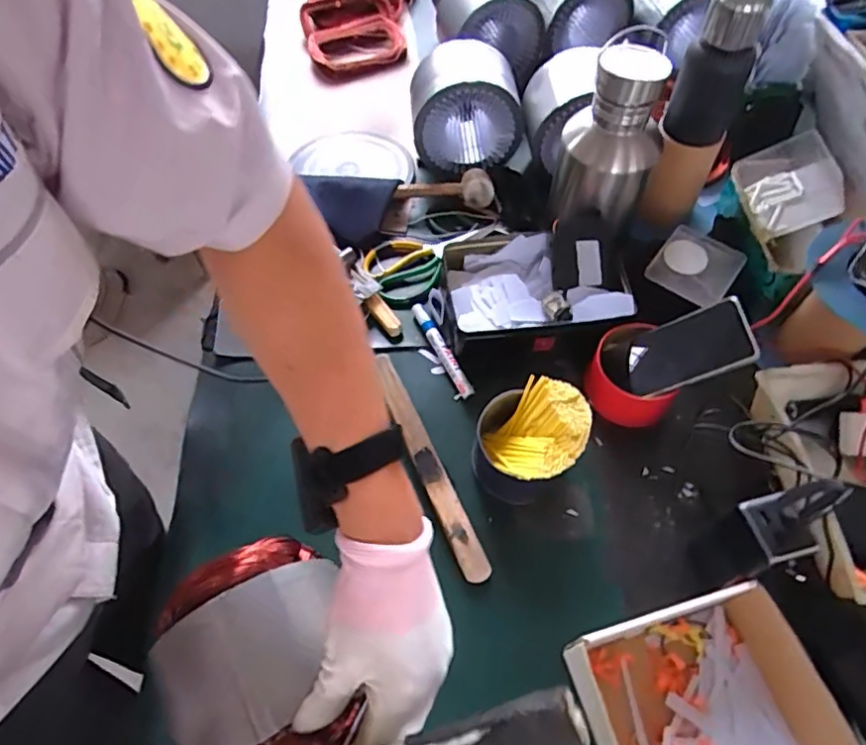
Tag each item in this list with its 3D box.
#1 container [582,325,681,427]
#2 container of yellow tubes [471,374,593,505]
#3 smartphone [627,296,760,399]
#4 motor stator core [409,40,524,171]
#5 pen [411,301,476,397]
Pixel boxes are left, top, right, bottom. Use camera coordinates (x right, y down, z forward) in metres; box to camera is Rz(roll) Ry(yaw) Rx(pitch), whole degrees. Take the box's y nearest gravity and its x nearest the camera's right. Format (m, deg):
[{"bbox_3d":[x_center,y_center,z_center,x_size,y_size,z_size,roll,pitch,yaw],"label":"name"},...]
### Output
[{"bbox_3d":[0.229,0.002,0.662,0.095,0.062,0.096,-1,58,1],"label":"container"},{"bbox_3d":[0.096,0.069,0.591,0.105,0.094,0.104,-1,58,1],"label":"container of yellow tubes"},{"bbox_3d":[0.269,-0.024,0.614,0.127,0.012,0.076,-28,54,30],"label":"smartphone"},{"bbox_3d":[0.050,-0.382,0.834,0.164,0.131,0.115,9,58,7],"label":"motor stator core"},{"bbox_3d":[0.011,-0.028,0.702,0.017,0.013,0.140,-23,60,-12],"label":"pen"}]

